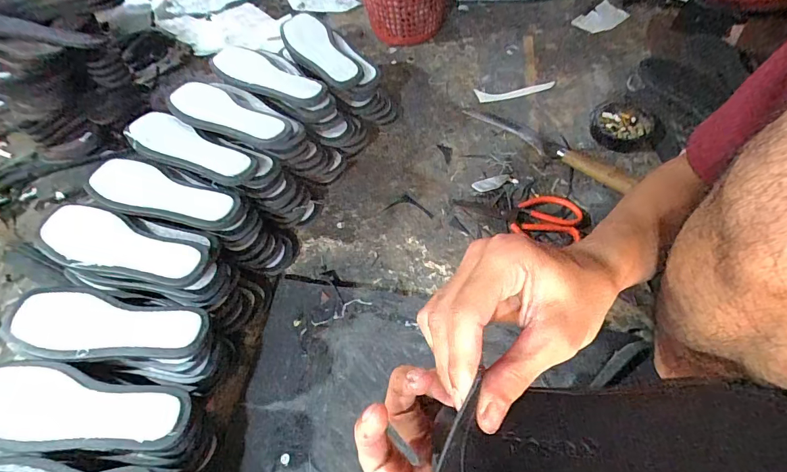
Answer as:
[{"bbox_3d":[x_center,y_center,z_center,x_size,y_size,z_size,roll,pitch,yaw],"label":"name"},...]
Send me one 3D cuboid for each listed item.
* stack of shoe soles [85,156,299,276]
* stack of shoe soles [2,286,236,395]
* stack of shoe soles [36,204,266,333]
[{"bbox_3d":[-0.299,-0.023,0.608,0.252,0.161,0.093,11,59,12],"label":"stack of shoe soles"},{"bbox_3d":[-0.341,0.142,0.521,0.253,0.131,0.090,5,58,8],"label":"stack of shoe soles"},{"bbox_3d":[-0.333,0.043,0.554,0.277,0.143,0.102,21,61,-1],"label":"stack of shoe soles"}]

